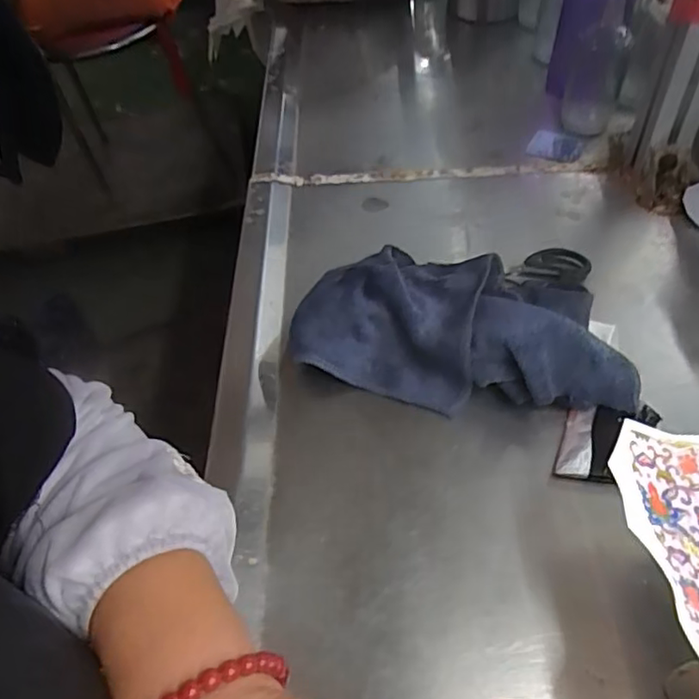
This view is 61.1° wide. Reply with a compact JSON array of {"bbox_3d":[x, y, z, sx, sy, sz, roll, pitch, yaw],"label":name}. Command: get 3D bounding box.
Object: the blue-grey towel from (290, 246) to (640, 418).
[{"bbox_3d":[0.082,-0.018,0.431,0.239,0.062,0.120,14,52,16],"label":"blue-grey towel"}]

